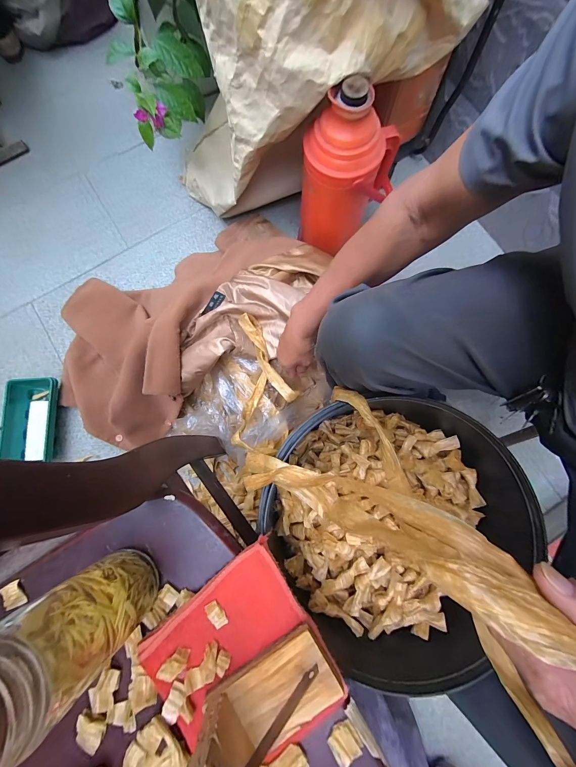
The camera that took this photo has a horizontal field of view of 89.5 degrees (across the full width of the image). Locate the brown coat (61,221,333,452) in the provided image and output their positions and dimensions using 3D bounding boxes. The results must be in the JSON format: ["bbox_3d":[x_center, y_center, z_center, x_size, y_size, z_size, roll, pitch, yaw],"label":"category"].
[{"bbox_3d":[-0.257,-0.177,0.694,0.647,0.212,0.435,-31,82,-6],"label":"brown coat"}]

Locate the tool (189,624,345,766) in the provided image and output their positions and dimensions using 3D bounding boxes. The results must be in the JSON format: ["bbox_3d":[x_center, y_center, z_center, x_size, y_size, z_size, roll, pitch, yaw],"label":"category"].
[{"bbox_3d":[-0.010,0.272,0.230,0.107,0.082,0.063,-32,82,-6],"label":"tool"}]

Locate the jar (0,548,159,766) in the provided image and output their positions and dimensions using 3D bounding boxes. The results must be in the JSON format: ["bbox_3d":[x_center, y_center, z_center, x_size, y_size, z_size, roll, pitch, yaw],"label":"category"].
[{"bbox_3d":[-0.162,0.189,0.212,0.067,0.149,0.070,0,80,0],"label":"jar"}]

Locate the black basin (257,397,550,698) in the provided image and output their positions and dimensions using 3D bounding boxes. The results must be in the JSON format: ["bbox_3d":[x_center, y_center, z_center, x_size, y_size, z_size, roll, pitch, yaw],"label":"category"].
[{"bbox_3d":[0.134,0.181,0.392,0.322,0.123,0.317,0,80,0],"label":"black basin"}]

